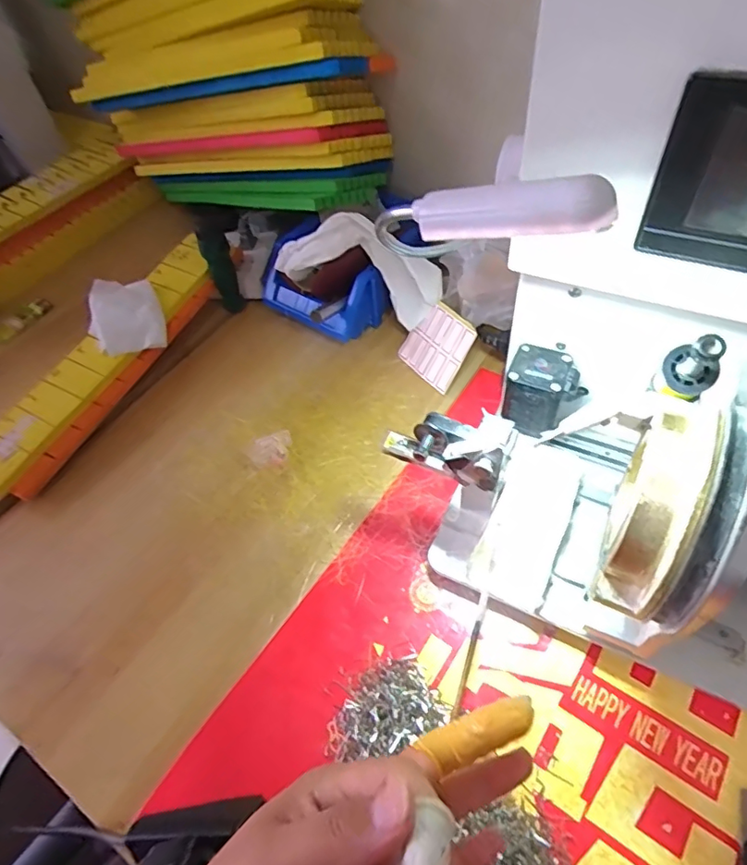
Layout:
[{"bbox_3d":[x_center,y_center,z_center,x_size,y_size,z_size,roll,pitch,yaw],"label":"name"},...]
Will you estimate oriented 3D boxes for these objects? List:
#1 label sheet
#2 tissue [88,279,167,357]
[{"bbox_3d":[0.063,-0.087,0.537,0.008,0.069,0.073,1,37,-42],"label":"label sheet"},{"bbox_3d":[-0.258,-0.119,0.561,0.071,0.032,0.086,-23,54,-13],"label":"tissue"}]

